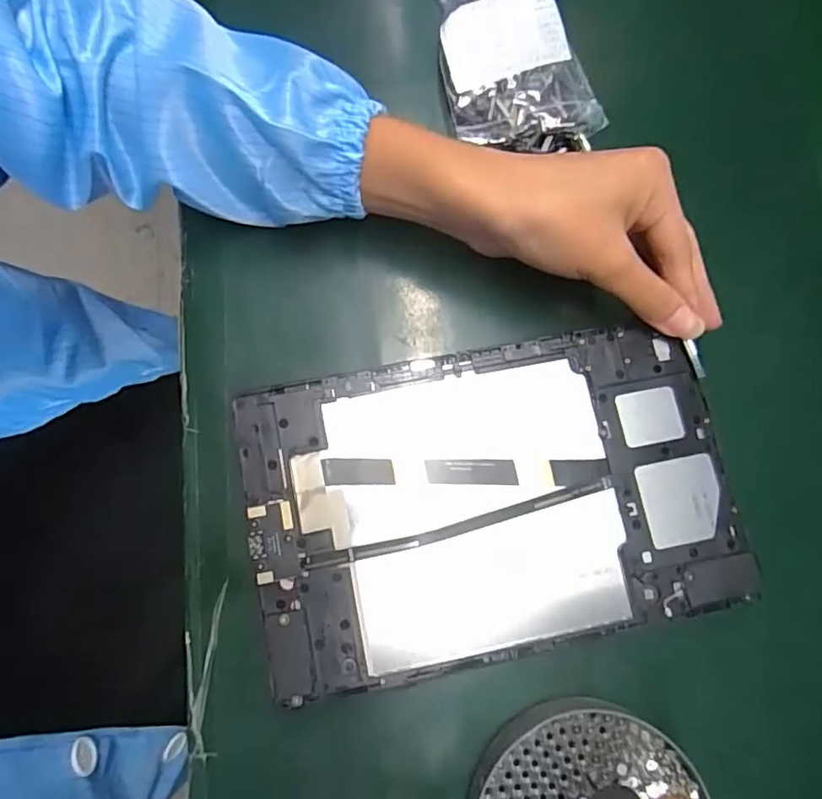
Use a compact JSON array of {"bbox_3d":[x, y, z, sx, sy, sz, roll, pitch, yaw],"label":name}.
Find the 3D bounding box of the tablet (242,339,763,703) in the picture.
[{"bbox_3d":[0.041,0.049,0.279,0.233,0.014,0.147,-11,78,-3],"label":"tablet"}]

